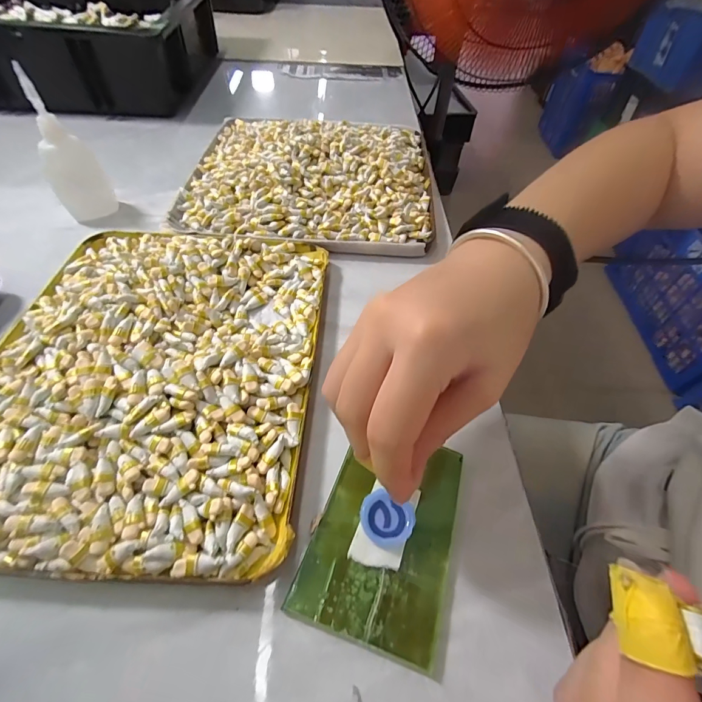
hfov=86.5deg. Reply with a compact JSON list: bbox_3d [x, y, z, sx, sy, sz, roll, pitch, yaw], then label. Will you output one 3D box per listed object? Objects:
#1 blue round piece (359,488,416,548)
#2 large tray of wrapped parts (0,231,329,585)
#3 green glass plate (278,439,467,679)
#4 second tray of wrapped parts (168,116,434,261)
[{"bbox_3d":[0.018,0.085,0.190,0.026,0.004,0.025,2,53,-2],"label":"blue round piece"},{"bbox_3d":[-0.124,0.001,0.236,0.197,0.024,0.238,4,53,0],"label":"large tray of wrapped parts"},{"bbox_3d":[0.018,0.090,0.193,0.067,0.005,0.099,17,54,9],"label":"green glass plate"},{"bbox_3d":[-0.039,-0.183,0.376,0.235,0.027,0.215,5,53,0],"label":"second tray of wrapped parts"}]

